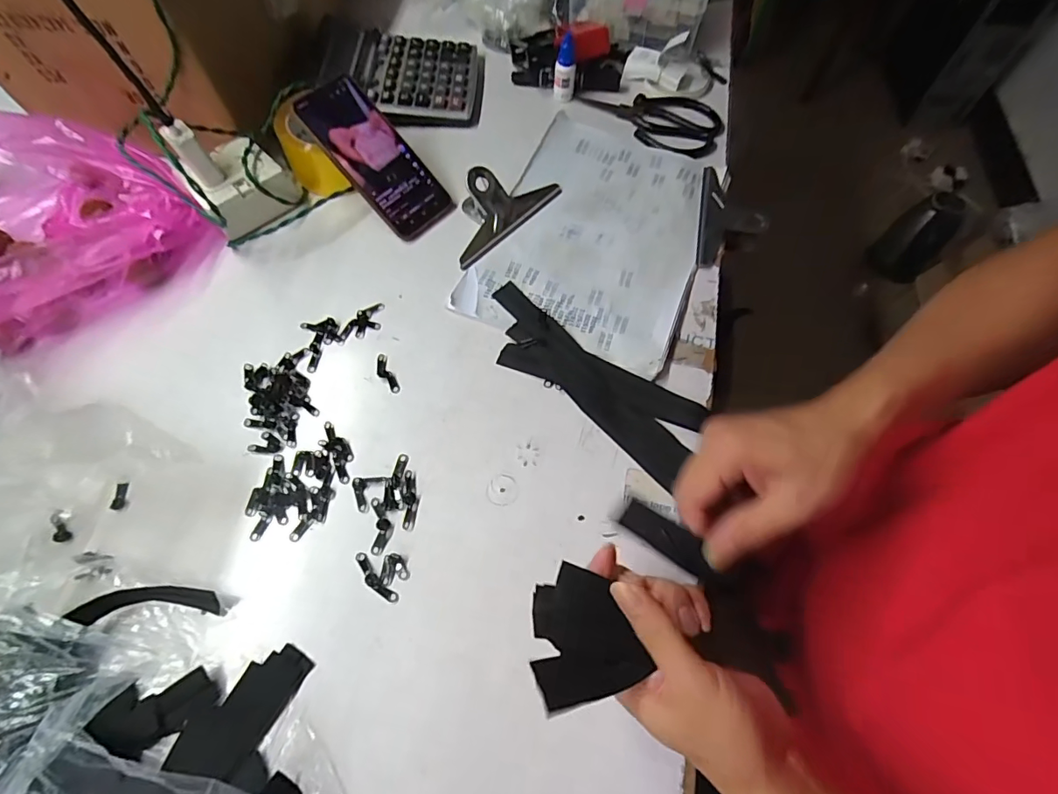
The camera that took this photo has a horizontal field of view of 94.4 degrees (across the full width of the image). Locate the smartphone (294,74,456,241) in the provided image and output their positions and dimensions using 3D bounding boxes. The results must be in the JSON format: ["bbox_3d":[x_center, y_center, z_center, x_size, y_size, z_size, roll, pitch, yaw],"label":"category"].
[{"bbox_3d":[-0.157,-0.246,0.507,0.074,0.013,0.167,-46,104,-20],"label":"smartphone"}]

